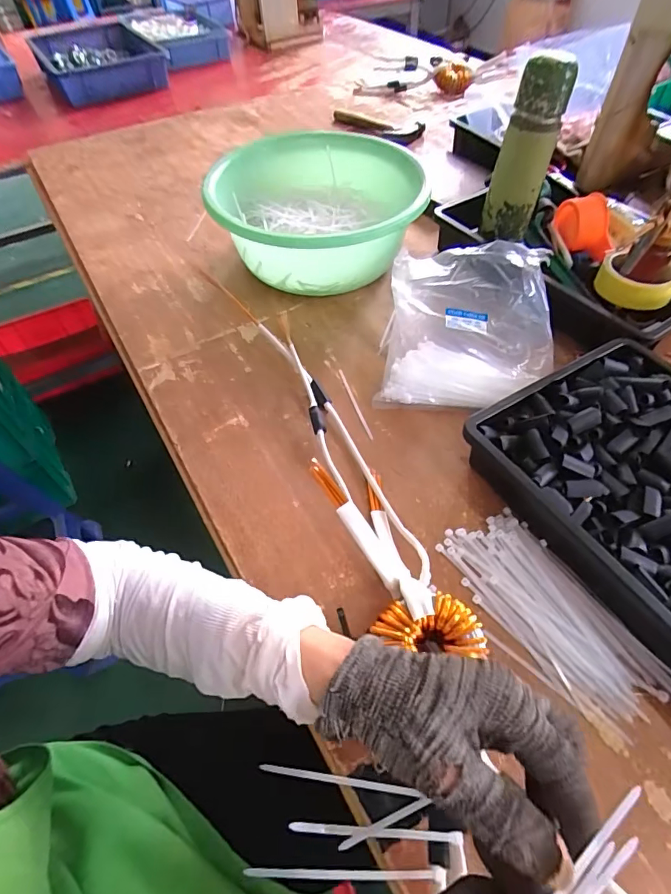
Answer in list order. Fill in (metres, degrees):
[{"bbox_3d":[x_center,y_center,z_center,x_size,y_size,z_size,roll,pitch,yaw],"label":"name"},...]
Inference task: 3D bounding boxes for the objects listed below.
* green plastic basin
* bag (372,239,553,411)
[{"bbox_3d":[-0.028,-0.342,0.701,0.298,0.123,0.311,-7,53,-3],"label":"green plastic basin"},{"bbox_3d":[0.166,-0.153,0.579,0.201,0.086,0.225,6,53,6],"label":"bag"}]

